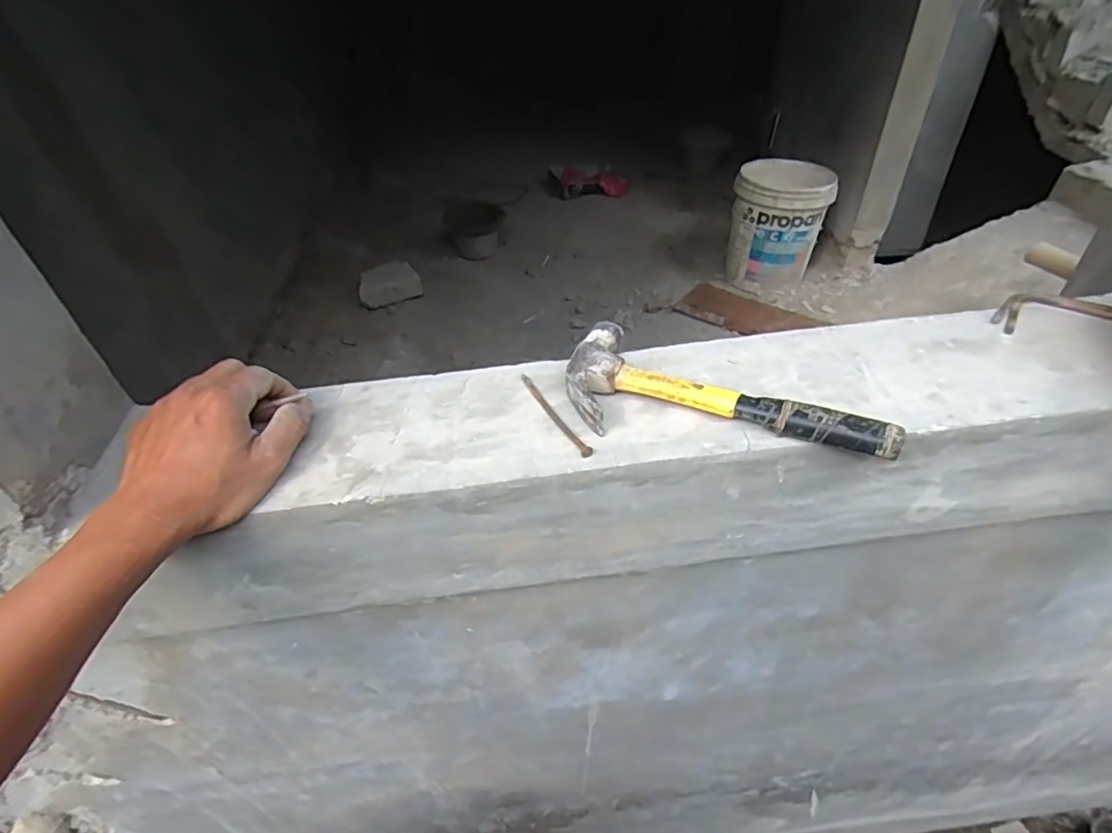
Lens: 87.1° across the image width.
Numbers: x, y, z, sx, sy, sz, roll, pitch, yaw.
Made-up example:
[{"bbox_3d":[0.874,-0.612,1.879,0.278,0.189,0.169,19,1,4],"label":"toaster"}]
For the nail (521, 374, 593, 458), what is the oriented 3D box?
[{"bbox_3d":[-0.002,-0.002,0.413,0.008,0.006,0.095,-23,44,-19],"label":"nail"}]

